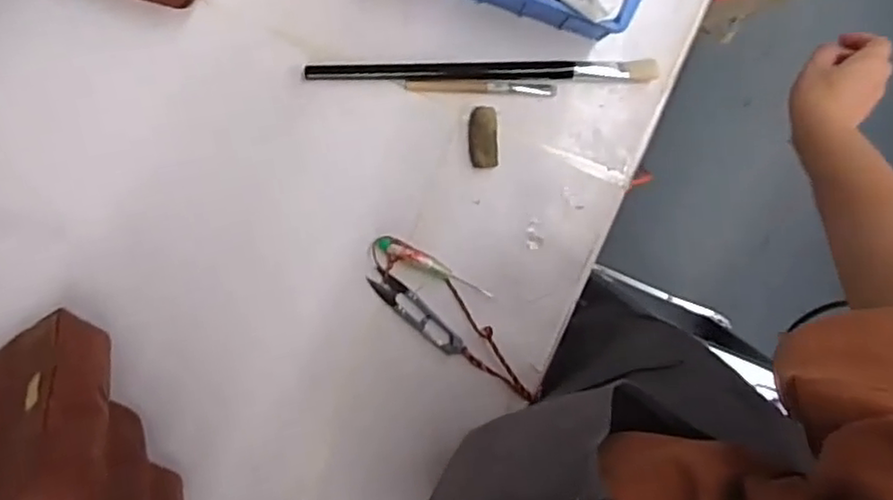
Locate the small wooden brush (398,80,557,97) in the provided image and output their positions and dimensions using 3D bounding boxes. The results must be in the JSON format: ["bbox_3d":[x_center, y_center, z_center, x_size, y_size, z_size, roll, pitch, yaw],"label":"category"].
[{"bbox_3d":[0.028,-0.140,0.571,0.130,0.004,0.013,2,95,-2],"label":"small wooden brush"}]

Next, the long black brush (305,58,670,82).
[{"bbox_3d":[0.033,-0.153,0.571,0.296,0.008,0.018,-1,95,-2],"label":"long black brush"}]

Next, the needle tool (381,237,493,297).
[{"bbox_3d":[-0.010,0.018,0.584,0.106,0.011,0.016,27,94,-4],"label":"needle tool"}]

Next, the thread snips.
[{"bbox_3d":[-0.026,0.057,0.592,0.100,0.008,0.023,42,93,-5],"label":"thread snips"}]

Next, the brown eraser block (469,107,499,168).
[{"bbox_3d":[0.032,-0.097,0.574,0.024,0.004,0.051,-3,96,-2],"label":"brown eraser block"}]

